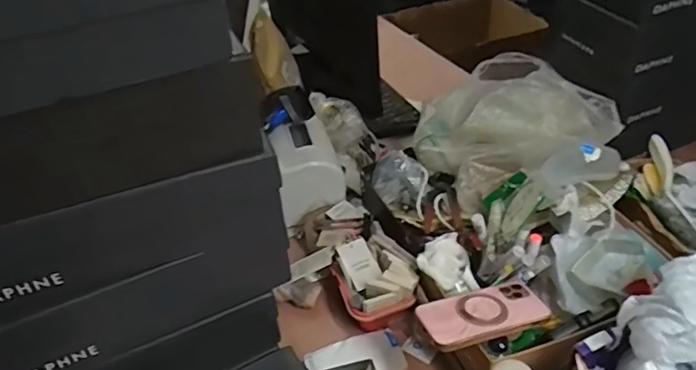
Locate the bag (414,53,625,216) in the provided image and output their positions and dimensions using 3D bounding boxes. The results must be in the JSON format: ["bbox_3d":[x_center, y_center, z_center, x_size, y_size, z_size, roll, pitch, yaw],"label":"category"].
[{"bbox_3d":[0.239,-0.109,0.878,0.251,0.106,0.261,-20,41,-17],"label":"bag"}]

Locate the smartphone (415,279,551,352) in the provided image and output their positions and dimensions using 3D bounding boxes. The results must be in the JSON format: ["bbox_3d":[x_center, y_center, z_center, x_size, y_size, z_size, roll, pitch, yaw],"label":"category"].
[{"bbox_3d":[0.160,0.148,0.647,0.146,0.017,0.076,-13,32,-16],"label":"smartphone"}]

